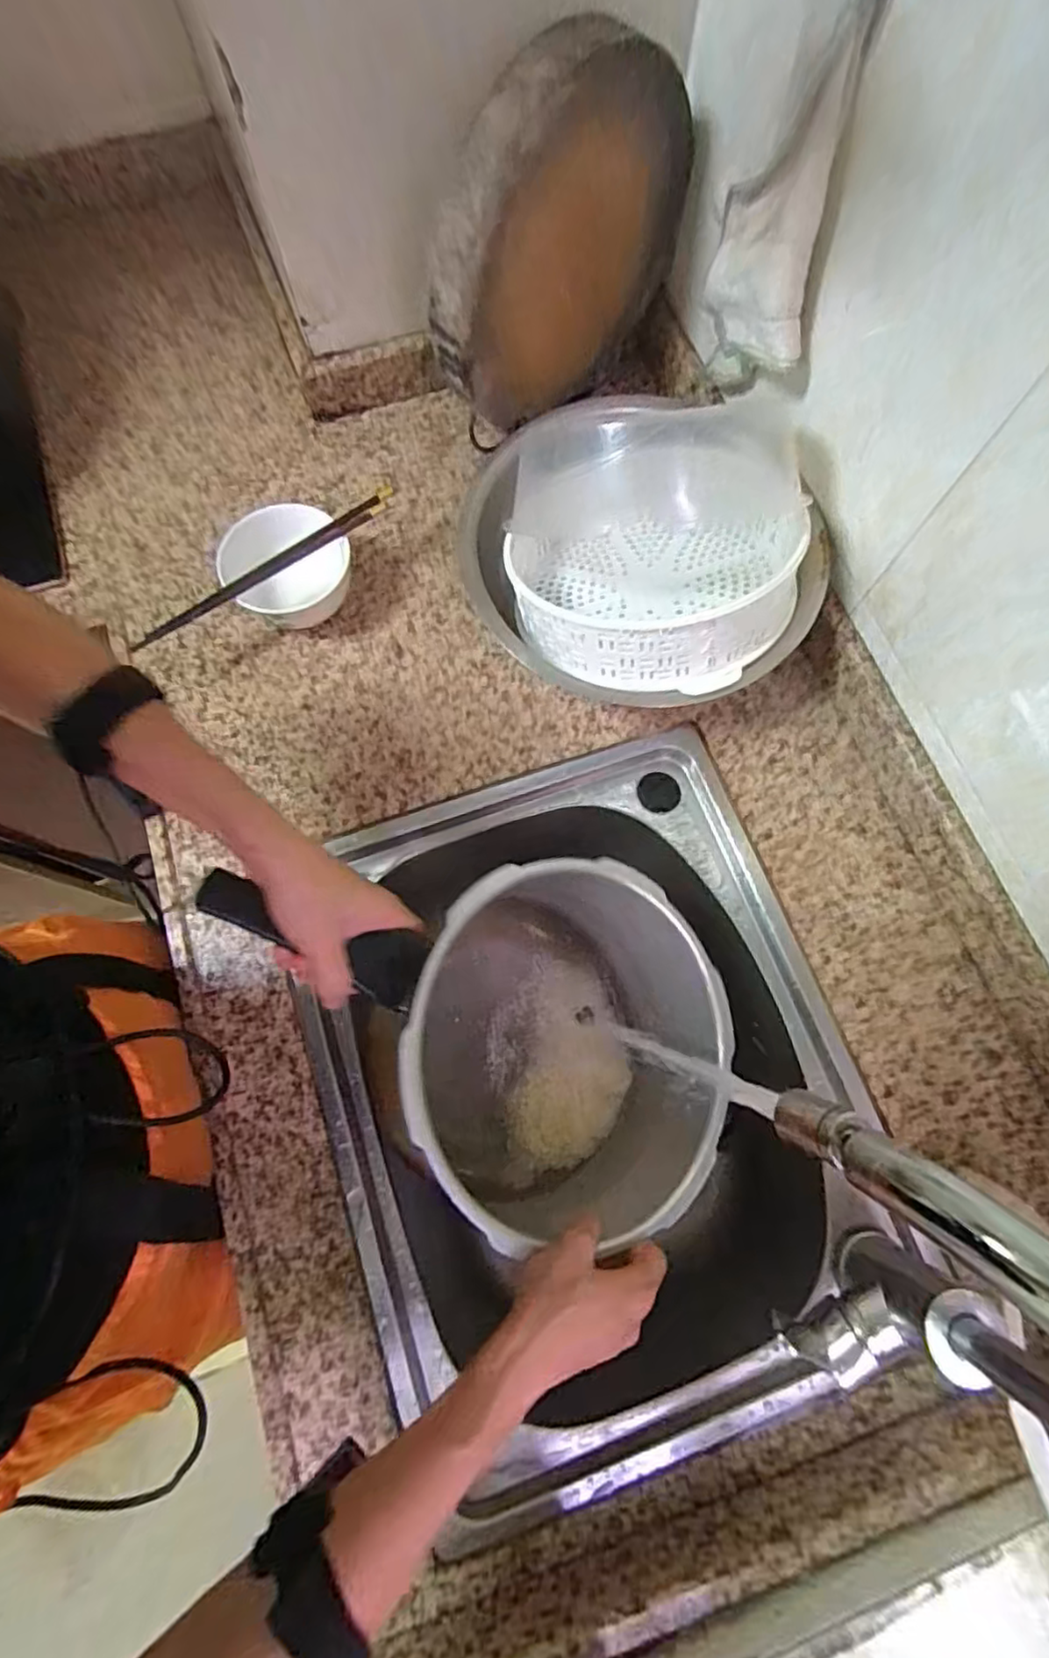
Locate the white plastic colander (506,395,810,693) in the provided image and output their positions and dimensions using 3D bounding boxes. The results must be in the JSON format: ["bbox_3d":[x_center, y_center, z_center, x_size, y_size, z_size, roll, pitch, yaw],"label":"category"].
[{"bbox_3d":[0.106,-0.219,0.528,0.220,0.103,0.226,0,73,0],"label":"white plastic colander"}]

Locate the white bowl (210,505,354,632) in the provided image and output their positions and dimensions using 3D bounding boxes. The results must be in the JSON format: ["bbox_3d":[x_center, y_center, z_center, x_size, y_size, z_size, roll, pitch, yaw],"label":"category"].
[{"bbox_3d":[-0.203,-0.220,0.563,0.101,0.063,0.110,0,73,0],"label":"white bowl"}]

